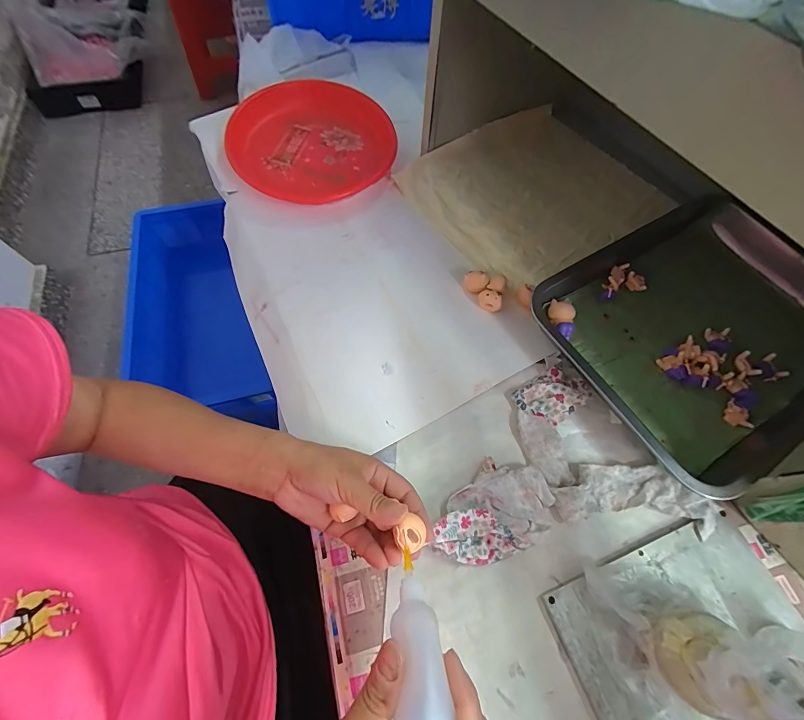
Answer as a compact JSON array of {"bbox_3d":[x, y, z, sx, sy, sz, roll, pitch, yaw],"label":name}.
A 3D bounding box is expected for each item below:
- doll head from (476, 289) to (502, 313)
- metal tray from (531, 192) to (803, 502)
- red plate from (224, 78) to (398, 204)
[{"bbox_3d":[0.107,-0.073,0.440,0.030,0.019,0.018,40,72,17],"label":"doll head"},{"bbox_3d":[0.351,-0.043,0.412,0.337,0.044,0.265,-28,68,-11],"label":"metal tray"},{"bbox_3d":[-0.118,-0.335,0.539,0.227,0.042,0.238,0,70,1],"label":"red plate"}]

